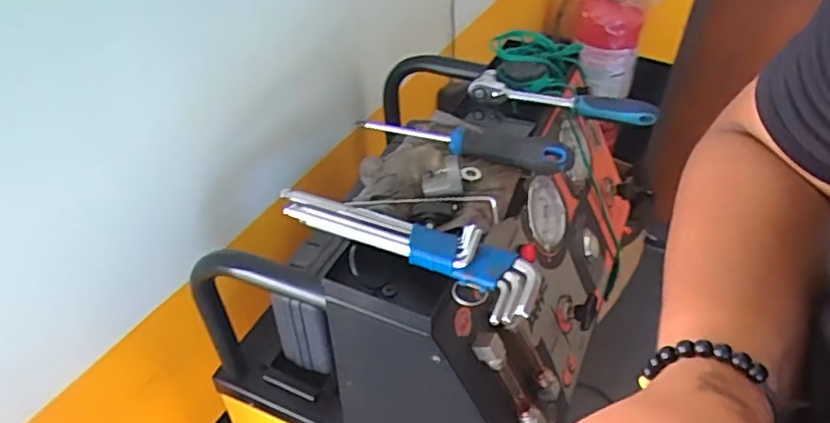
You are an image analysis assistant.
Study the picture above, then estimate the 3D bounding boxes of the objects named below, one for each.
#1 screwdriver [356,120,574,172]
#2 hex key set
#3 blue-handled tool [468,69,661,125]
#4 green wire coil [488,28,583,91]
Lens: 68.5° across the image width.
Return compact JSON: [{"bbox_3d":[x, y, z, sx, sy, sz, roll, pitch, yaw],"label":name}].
[{"bbox_3d":[0.047,-0.066,0.572,0.197,0.027,0.040,10,40,17],"label":"screwdriver"},{"bbox_3d":[-0.009,0.021,0.479,0.220,0.033,0.054,23,47,24],"label":"hex key set"},{"bbox_3d":[0.152,-0.116,0.634,0.191,0.026,0.036,18,45,20],"label":"blue-handled tool"},{"bbox_3d":[0.141,-0.167,0.692,0.105,0.033,0.118,2,42,3],"label":"green wire coil"}]

